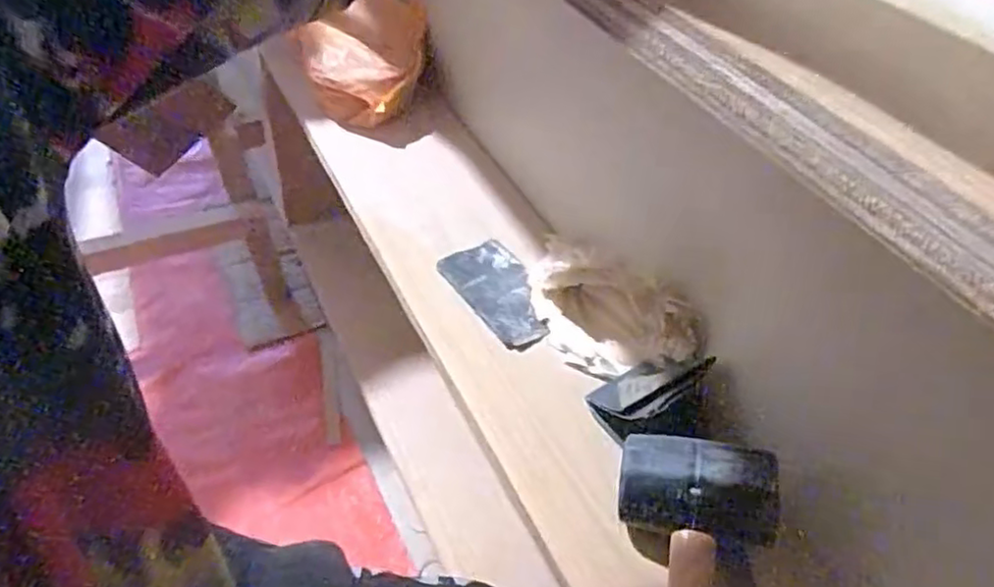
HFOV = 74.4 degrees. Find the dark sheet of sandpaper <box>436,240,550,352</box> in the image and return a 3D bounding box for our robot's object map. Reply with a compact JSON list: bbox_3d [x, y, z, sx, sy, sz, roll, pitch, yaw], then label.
[{"bbox_3d":[0.005,-0.004,0.579,0.068,0.005,0.122,-26,53,-25],"label":"dark sheet of sandpaper"}]

